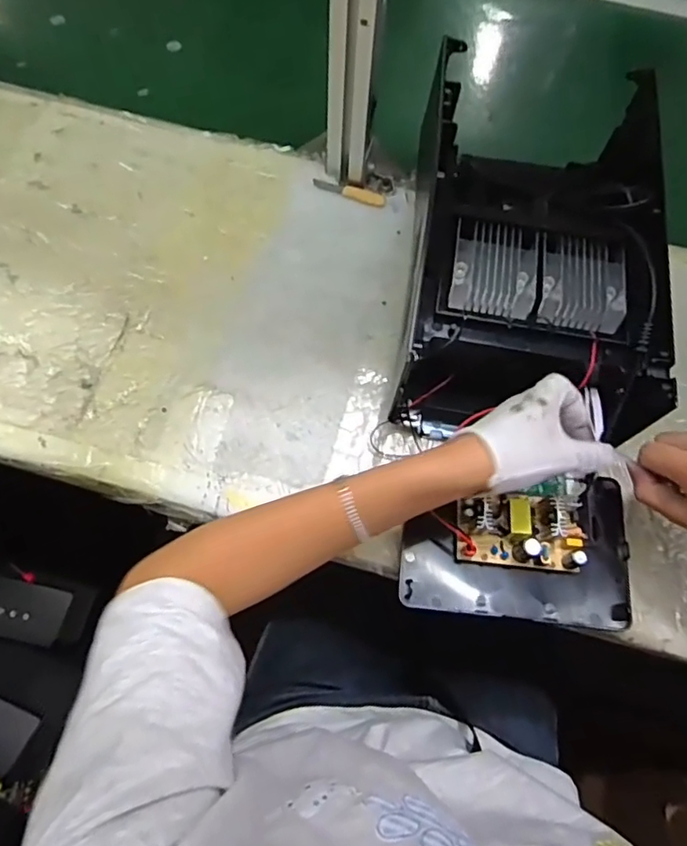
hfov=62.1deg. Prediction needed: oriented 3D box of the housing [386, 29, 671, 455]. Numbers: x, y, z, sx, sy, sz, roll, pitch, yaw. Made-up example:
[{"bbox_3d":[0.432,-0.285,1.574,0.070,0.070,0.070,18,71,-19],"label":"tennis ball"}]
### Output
[{"bbox_3d":[0.165,-0.153,0.523,0.186,0.131,0.329,9,68,2],"label":"housing"}]

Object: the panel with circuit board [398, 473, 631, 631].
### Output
[{"bbox_3d":[0.145,0.099,0.470,0.185,0.046,0.114,6,68,0],"label":"panel with circuit board"}]

